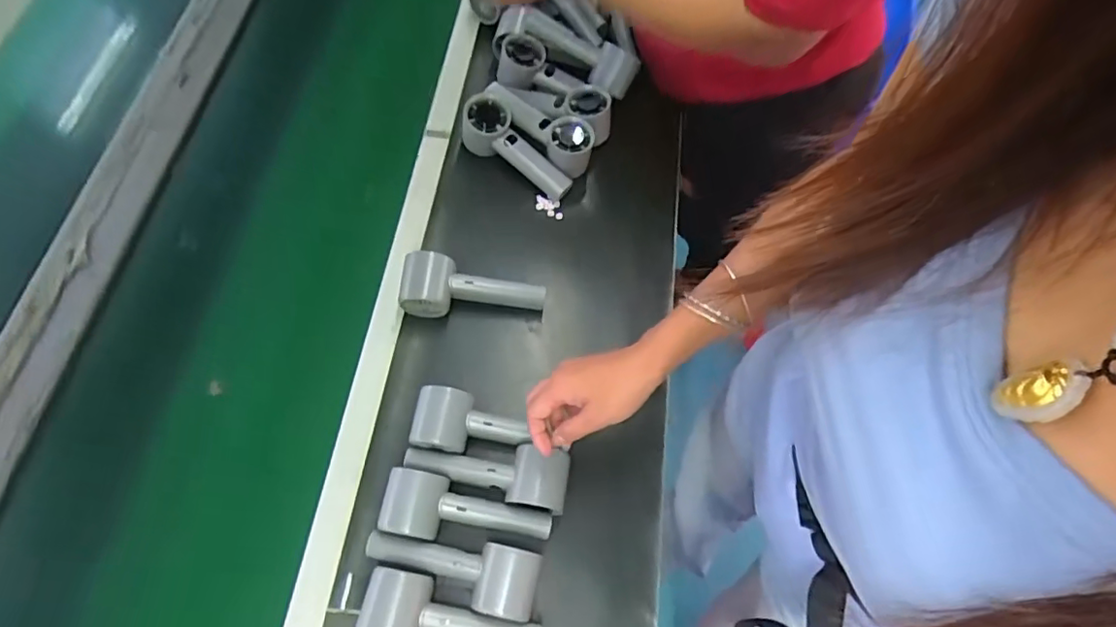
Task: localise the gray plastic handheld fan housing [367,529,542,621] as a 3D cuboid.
[{"bbox_3d":[-0.097,0.233,0.533,0.159,0.056,0.056,12,65,4],"label":"gray plastic handheld fan housing"}]

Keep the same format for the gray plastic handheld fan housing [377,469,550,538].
[{"bbox_3d":[-0.086,0.185,0.544,0.158,0.044,0.059,8,65,2],"label":"gray plastic handheld fan housing"}]

